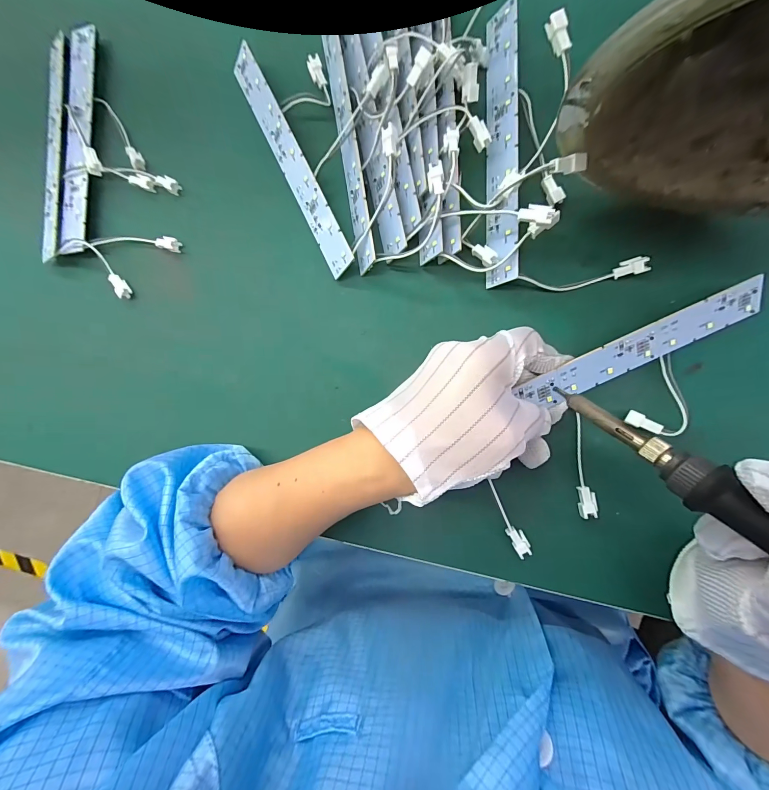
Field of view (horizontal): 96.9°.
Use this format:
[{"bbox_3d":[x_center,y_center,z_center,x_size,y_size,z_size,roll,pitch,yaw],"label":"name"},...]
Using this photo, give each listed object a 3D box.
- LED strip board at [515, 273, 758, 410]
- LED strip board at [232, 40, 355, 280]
[{"bbox_3d":[0.155,-0.028,0.208,0.152,0.004,0.023,-25,114,2],"label":"LED strip board"},{"bbox_3d":[-0.070,-0.176,0.256,0.025,0.004,0.190,-31,82,39],"label":"LED strip board"}]

